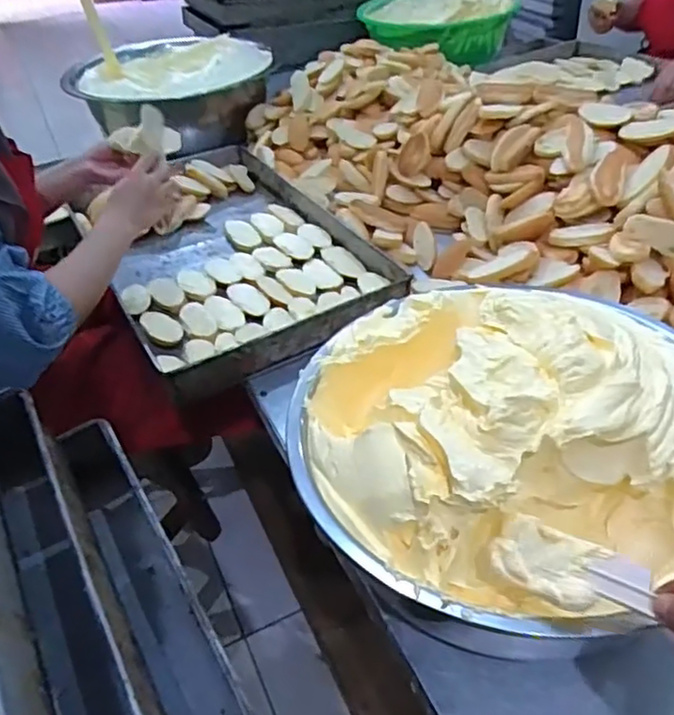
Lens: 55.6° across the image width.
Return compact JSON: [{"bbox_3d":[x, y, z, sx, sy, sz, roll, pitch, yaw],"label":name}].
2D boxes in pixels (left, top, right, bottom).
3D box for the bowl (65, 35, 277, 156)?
[{"bbox_3d":[-0.360,-0.609,1.456,0.385,0.166,0.333,9,42,18],"label":"bowl"}]

